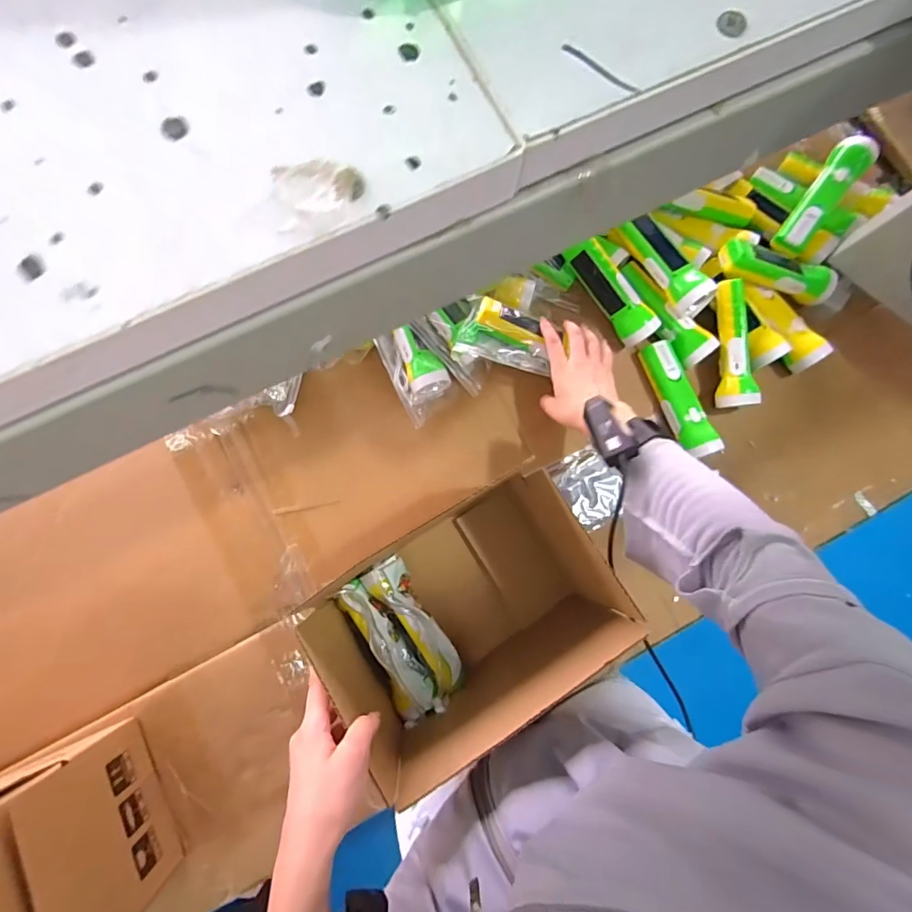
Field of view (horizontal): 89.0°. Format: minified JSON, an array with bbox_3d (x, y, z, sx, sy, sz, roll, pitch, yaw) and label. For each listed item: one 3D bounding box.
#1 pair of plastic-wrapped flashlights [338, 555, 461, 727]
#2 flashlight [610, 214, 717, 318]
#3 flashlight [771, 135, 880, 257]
[{"bbox_3d":[-0.062,0.209,0.530,0.091,0.037,0.169,-29,84,-6],"label":"pair of plastic-wrapped flashlights"},{"bbox_3d":[0.274,-0.260,0.618,0.052,0.052,0.159,-32,76,-5],"label":"flashlight"},{"bbox_3d":[0.509,-0.359,0.641,0.053,0.052,0.168,37,82,3],"label":"flashlight"}]

